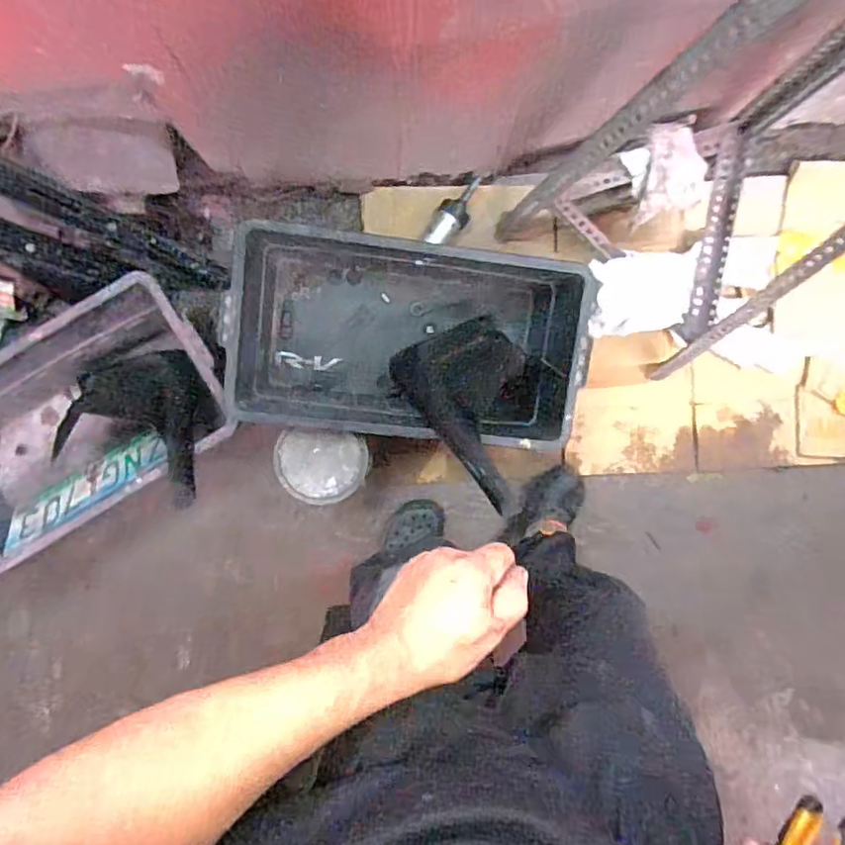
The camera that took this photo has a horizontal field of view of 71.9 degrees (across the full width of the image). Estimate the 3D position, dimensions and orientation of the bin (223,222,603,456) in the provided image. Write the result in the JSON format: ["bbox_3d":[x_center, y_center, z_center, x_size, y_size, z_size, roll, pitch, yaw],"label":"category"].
[{"bbox_3d":[-0.017,-0.150,1.079,0.612,0.229,0.348,6,89,0],"label":"bin"}]

